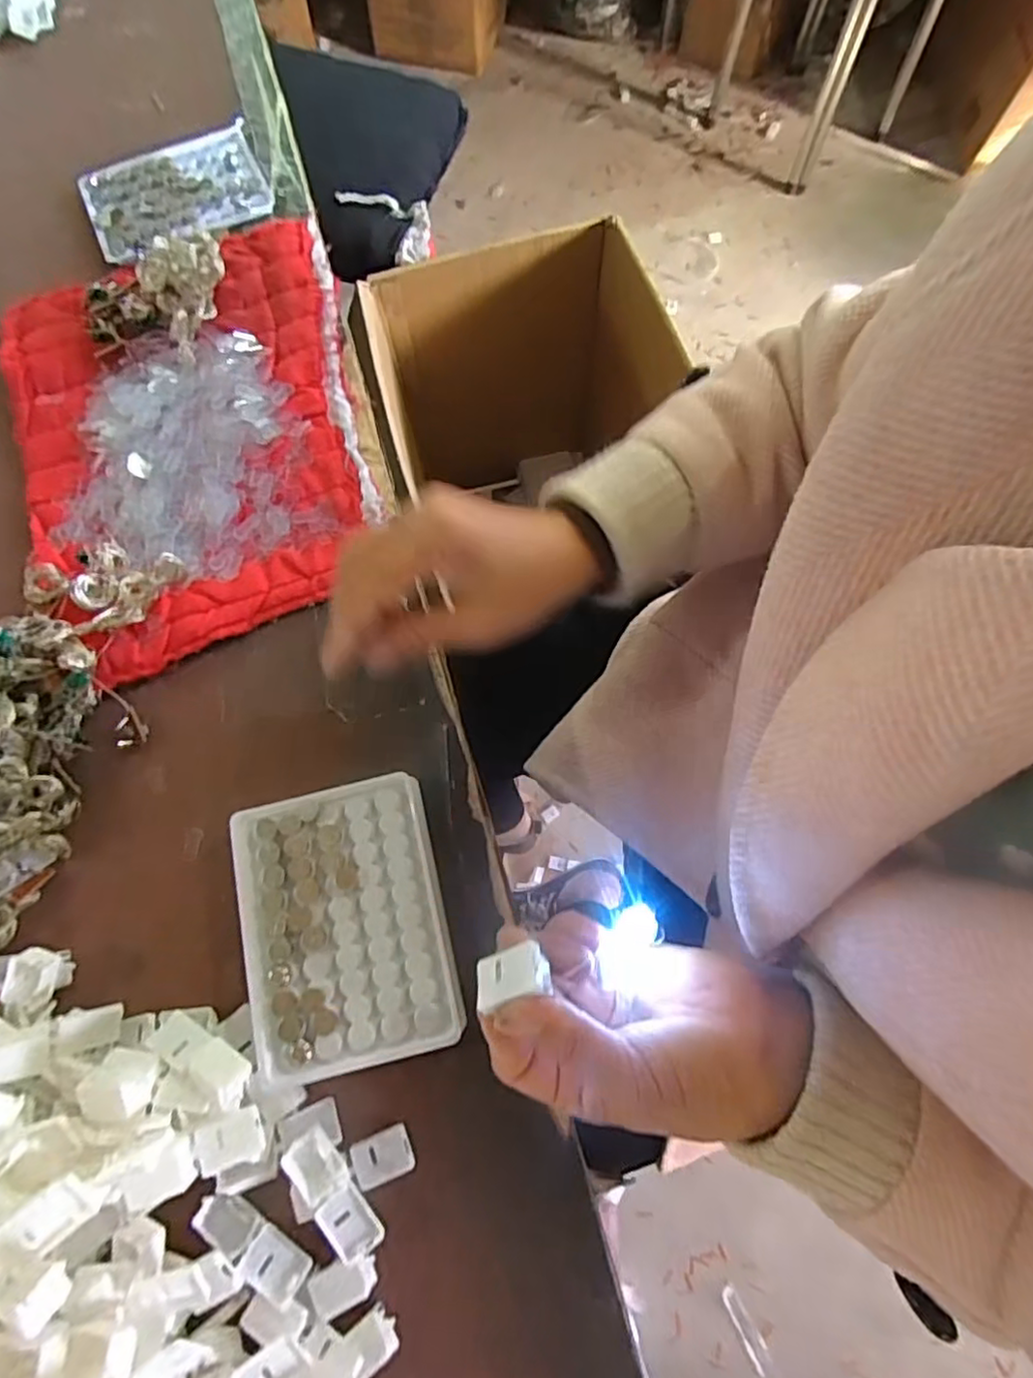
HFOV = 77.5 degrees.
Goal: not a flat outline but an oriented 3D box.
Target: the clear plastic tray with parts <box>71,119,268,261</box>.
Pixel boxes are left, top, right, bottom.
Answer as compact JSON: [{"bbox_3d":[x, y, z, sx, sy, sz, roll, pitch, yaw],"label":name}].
[{"bbox_3d":[-0.258,-0.377,0.488,0.130,0.010,0.098,-23,74,-6],"label":"clear plastic tray with parts"}]

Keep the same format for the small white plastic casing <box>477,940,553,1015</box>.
[{"bbox_3d":[-0.001,0.109,0.244,0.028,0.008,0.018,-26,35,17],"label":"small white plastic casing"}]

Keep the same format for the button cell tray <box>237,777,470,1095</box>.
[{"bbox_3d":[-0.086,0.117,0.327,0.096,0.029,0.129,-14,73,-4],"label":"button cell tray"}]

